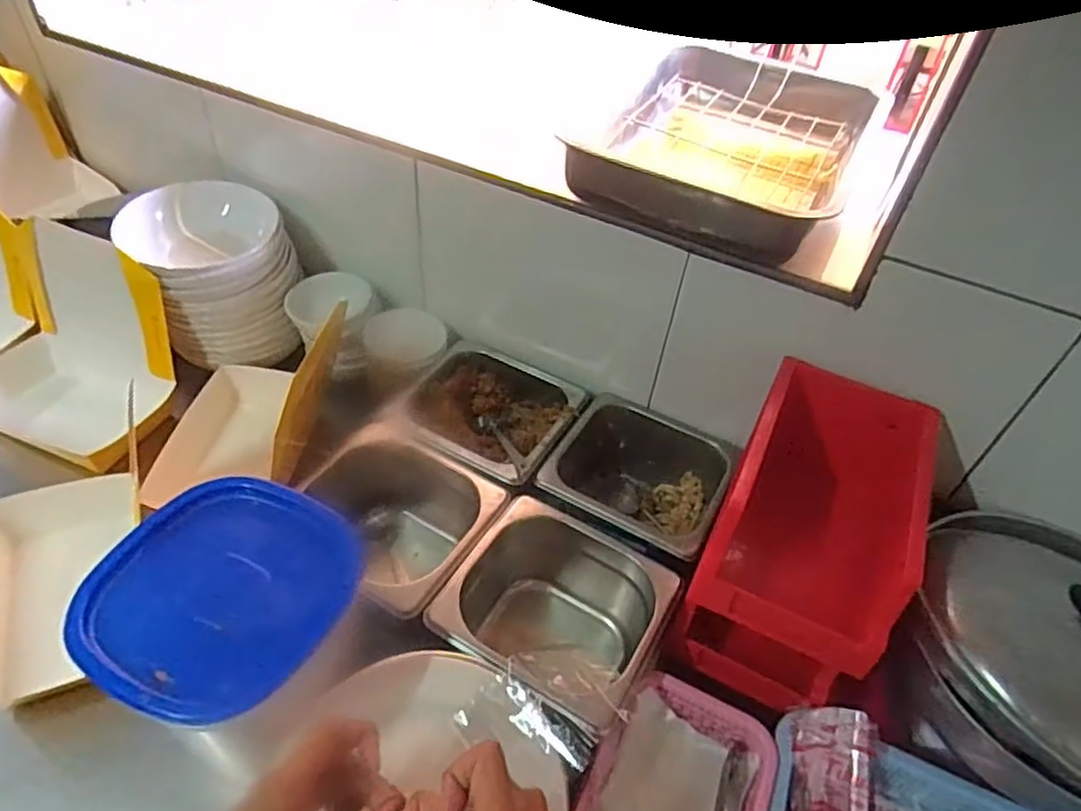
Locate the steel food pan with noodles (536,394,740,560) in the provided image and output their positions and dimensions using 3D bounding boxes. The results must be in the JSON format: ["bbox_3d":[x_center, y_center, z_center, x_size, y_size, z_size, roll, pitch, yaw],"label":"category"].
[{"bbox_3d":[0.098,0.077,0.718,0.148,0.102,0.169,25,48,17],"label":"steel food pan with noodles"}]

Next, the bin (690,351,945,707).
[{"bbox_3d":[0.223,0.105,0.580,0.131,0.183,0.223,23,47,16],"label":"bin"}]

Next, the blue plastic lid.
[{"bbox_3d":[-0.217,0.126,0.465,0.157,0.023,0.161,25,48,17],"label":"blue plastic lid"}]

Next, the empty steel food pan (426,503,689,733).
[{"bbox_3d":[0.012,0.195,0.607,0.169,0.129,0.165,26,48,18],"label":"empty steel food pan"}]

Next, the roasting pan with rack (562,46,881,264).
[{"bbox_3d":[0.189,-0.260,0.678,0.229,0.069,0.290,24,48,17],"label":"roasting pan with rack"}]

